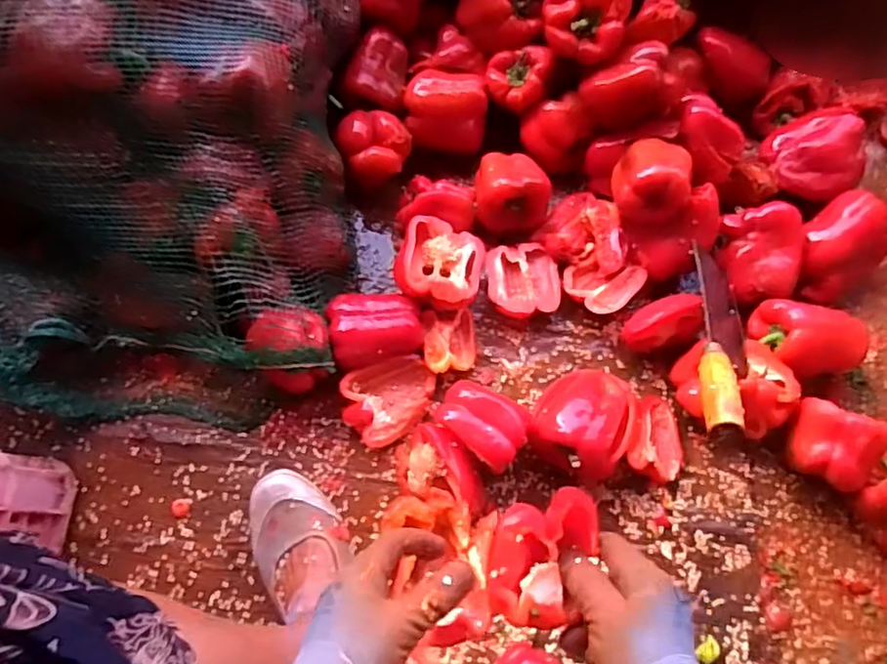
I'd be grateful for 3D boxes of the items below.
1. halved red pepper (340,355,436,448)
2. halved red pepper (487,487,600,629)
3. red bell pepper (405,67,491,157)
[{"bbox_3d":[-0.056,0.074,0.674,0.101,0.035,0.081,-21,71,-8],"label":"halved red pepper"},{"bbox_3d":[0.067,0.150,0.414,0.069,0.039,0.086,7,70,2],"label":"halved red pepper"},{"bbox_3d":[0.004,-0.272,0.765,0.097,0.065,0.066,6,70,1],"label":"red bell pepper"}]

